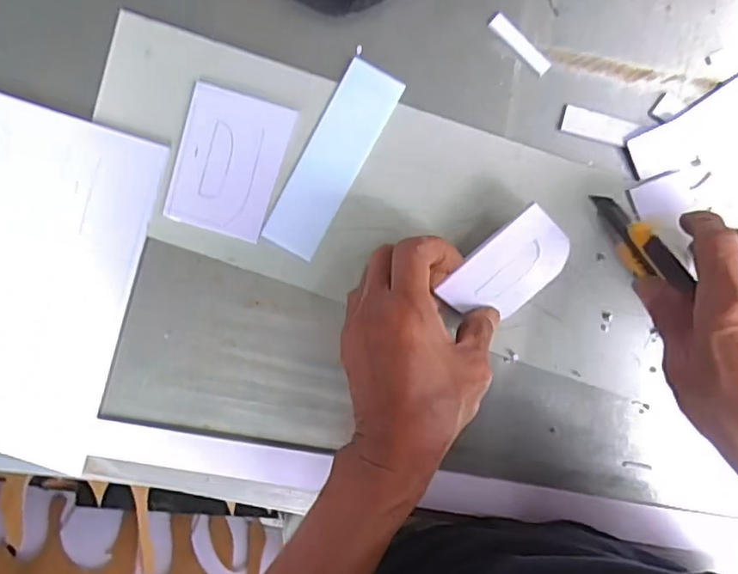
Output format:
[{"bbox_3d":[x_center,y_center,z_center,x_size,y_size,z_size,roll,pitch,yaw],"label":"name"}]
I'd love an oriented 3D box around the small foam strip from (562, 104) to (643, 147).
[{"bbox_3d":[0.153,-0.106,0.387,0.048,0.004,0.017,17,96,1],"label":"small foam strip"}]

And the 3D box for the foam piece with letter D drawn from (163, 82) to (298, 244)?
[{"bbox_3d":[-0.095,-0.083,0.397,0.069,0.004,0.092,18,96,1],"label":"foam piece with letter D drawn"}]

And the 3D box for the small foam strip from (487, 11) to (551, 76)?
[{"bbox_3d":[0.099,-0.160,0.384,0.050,0.004,0.011,44,96,-2],"label":"small foam strip"}]

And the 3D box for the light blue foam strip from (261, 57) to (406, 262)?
[{"bbox_3d":[-0.024,-0.084,0.394,0.038,0.004,0.133,29,96,0],"label":"light blue foam strip"}]

